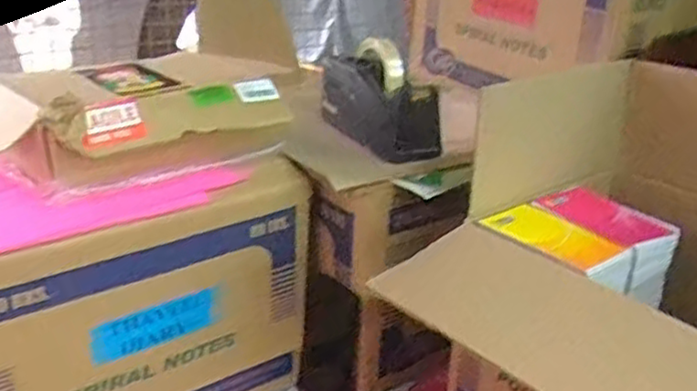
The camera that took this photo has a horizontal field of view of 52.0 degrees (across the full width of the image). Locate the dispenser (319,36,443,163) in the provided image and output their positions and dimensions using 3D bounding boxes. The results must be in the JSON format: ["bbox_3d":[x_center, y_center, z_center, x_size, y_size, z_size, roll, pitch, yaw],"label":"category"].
[{"bbox_3d":[0.038,-0.127,0.922,0.065,0.118,0.190,-11,26,-29],"label":"dispenser"}]

